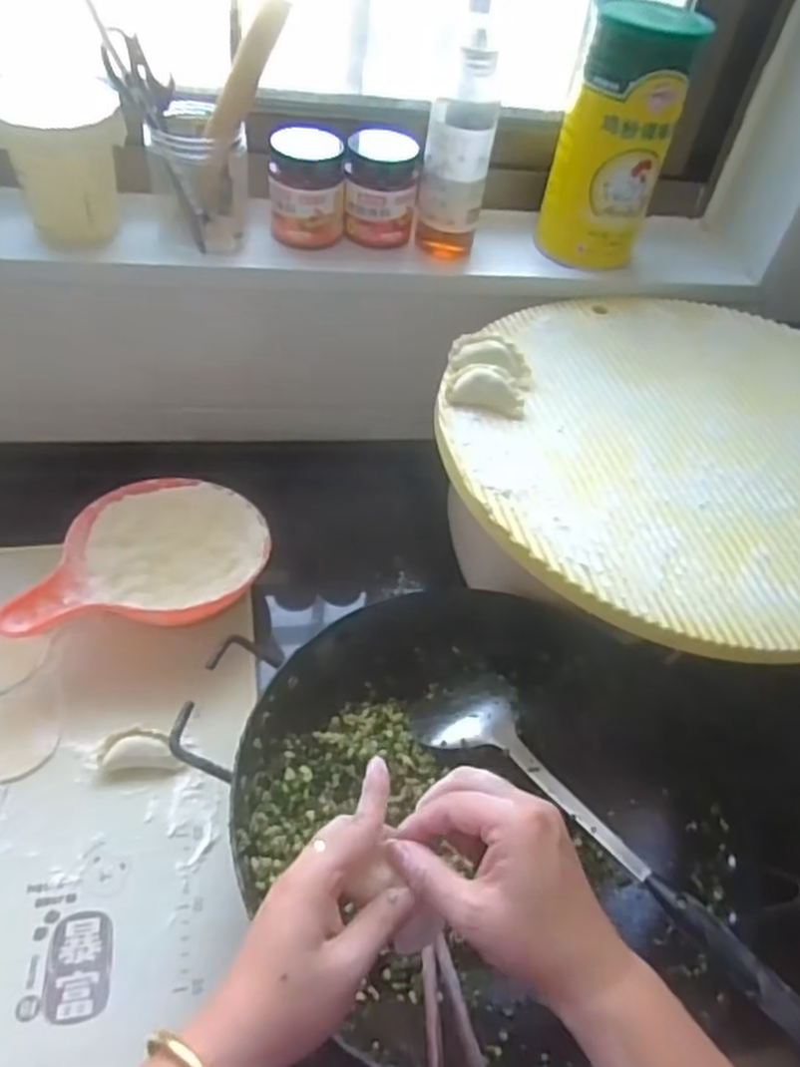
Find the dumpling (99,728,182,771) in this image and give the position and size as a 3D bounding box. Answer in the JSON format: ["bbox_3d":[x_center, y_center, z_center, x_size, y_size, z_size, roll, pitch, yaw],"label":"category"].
[{"bbox_3d":[-0.201,0.167,0.571,0.058,0.019,0.025,1,47,-10],"label":"dumpling"}]

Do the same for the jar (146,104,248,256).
[{"bbox_3d":[-0.178,-0.313,0.656,0.082,0.096,0.073,-4,49,-13],"label":"jar"}]

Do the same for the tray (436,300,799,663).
[{"bbox_3d":[0.235,-0.073,0.586,0.362,0.020,0.378,3,48,-3],"label":"tray"}]

